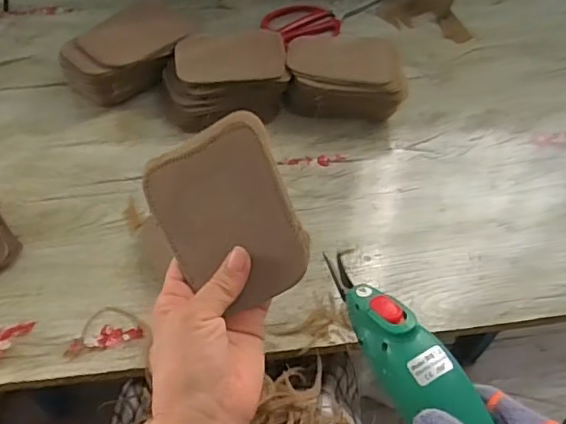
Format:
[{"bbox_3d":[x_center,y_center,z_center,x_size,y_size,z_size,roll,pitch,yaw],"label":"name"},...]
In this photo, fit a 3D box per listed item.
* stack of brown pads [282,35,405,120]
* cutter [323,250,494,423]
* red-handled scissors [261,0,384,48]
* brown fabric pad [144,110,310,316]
[{"bbox_3d":[0.071,-0.156,0.655,0.132,0.058,0.108,5,51,1],"label":"stack of brown pads"},{"bbox_3d":[0.089,0.118,0.327,0.047,0.048,0.224,-17,67,-16],"label":"cutter"},{"bbox_3d":[0.066,-0.275,0.778,0.198,0.008,0.077,-20,55,-19],"label":"red-handled scissors"},{"bbox_3d":[-0.037,0.001,0.372,0.088,0.008,0.121,-28,79,8],"label":"brown fabric pad"}]

